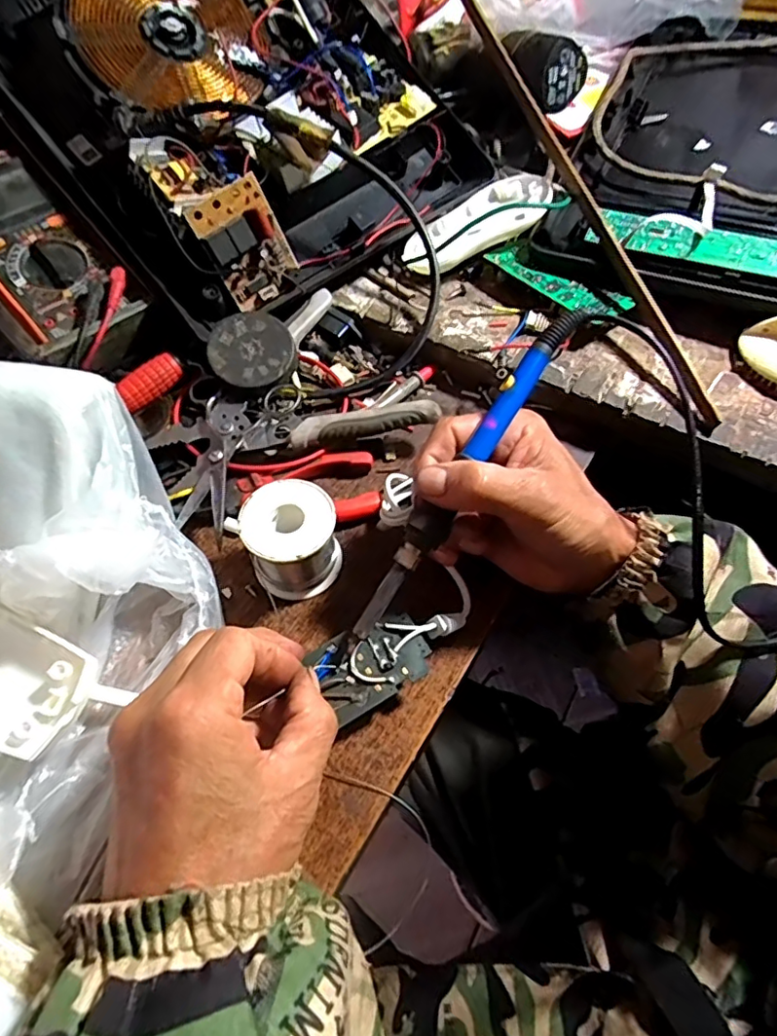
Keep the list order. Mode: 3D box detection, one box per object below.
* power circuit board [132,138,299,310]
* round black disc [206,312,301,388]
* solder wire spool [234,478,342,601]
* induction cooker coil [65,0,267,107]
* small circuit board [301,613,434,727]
[{"bbox_3d":[-0.123,-0.219,0.398,0.132,0.048,0.061,46,66,-13],"label":"power circuit board"},{"bbox_3d":[-0.092,-0.114,0.378,0.057,0.006,0.054,1,76,-4],"label":"round black disc"},{"bbox_3d":[-0.054,0.013,0.321,0.051,0.050,0.050,-1,59,2],"label":"solder wire spool"},{"bbox_3d":[-0.171,-0.382,0.428,0.134,0.010,0.134,-18,87,-20],"label":"induction cooker coil"},{"bbox_3d":[-0.008,0.072,0.285,0.056,0.012,0.041,-29,64,-11],"label":"small circuit board"}]

